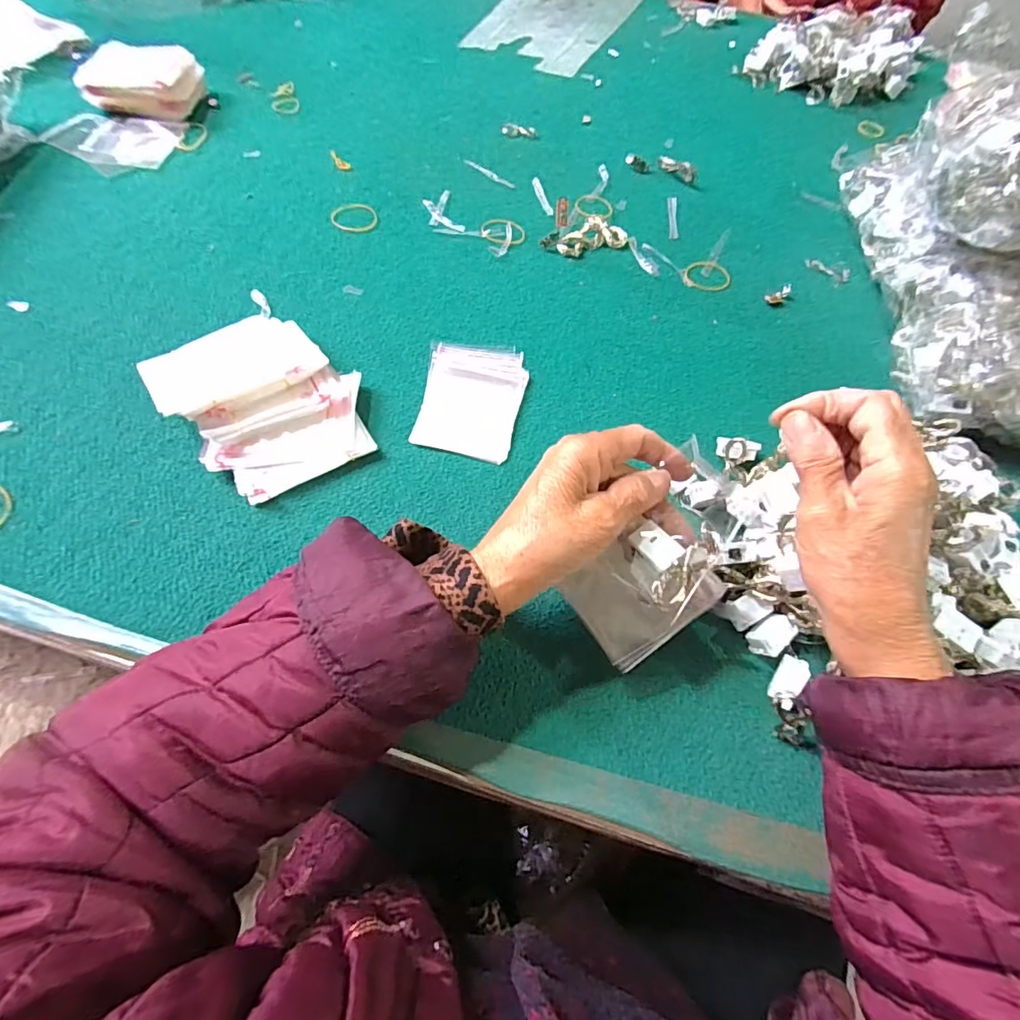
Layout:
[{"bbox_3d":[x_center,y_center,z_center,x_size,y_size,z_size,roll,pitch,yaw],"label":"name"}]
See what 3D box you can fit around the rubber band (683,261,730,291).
[{"bbox_3d":[0.192,-0.228,0.501,0.046,0.004,0.038,12,68,1],"label":"rubber band"}]

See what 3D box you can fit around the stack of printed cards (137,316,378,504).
[{"bbox_3d":[-0.181,-0.084,0.379,0.122,0.038,0.154,-35,69,-20],"label":"stack of printed cards"}]

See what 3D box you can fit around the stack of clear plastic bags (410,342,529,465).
[{"bbox_3d":[-0.031,-0.093,0.413,0.080,0.004,0.113,13,61,3],"label":"stack of clear plastic bags"}]

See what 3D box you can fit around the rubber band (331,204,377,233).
[{"bbox_3d":[-0.156,-0.293,0.512,0.046,0.004,0.046,-2,62,-5],"label":"rubber band"}]

